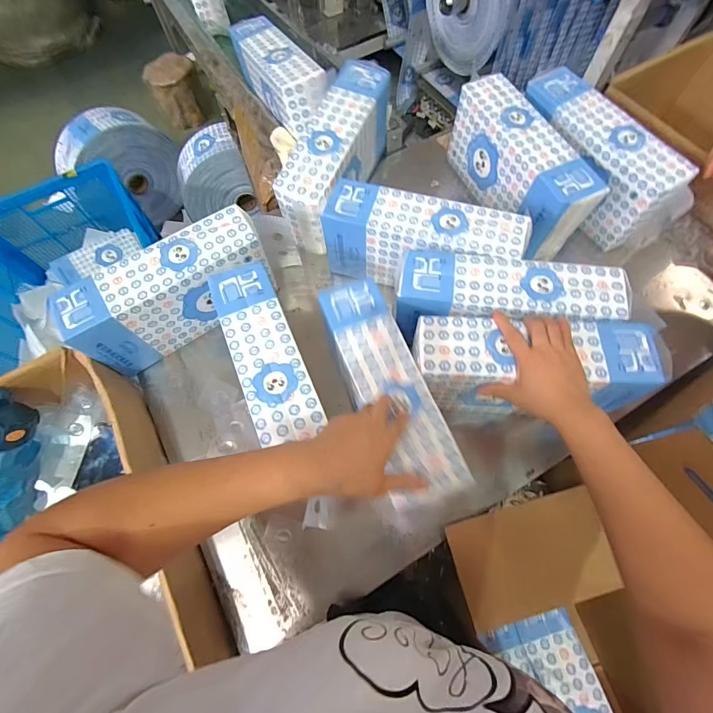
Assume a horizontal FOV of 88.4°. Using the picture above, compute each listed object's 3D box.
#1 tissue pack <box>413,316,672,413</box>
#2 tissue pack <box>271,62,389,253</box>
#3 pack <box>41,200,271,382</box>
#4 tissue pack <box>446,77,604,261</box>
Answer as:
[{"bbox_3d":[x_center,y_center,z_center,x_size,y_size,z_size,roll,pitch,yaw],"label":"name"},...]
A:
[{"bbox_3d":[0.244,0.018,0.552,0.313,0.149,0.102,2,68,2],"label":"tissue pack"},{"bbox_3d":[-0.036,-0.379,0.709,0.094,0.166,0.315,20,70,9],"label":"tissue pack"},{"bbox_3d":[-0.301,-0.105,0.623,0.316,0.150,0.112,-28,70,-9],"label":"pack"},{"bbox_3d":[0.305,-0.360,0.705,0.101,0.149,0.326,-26,69,-9],"label":"tissue pack"}]

